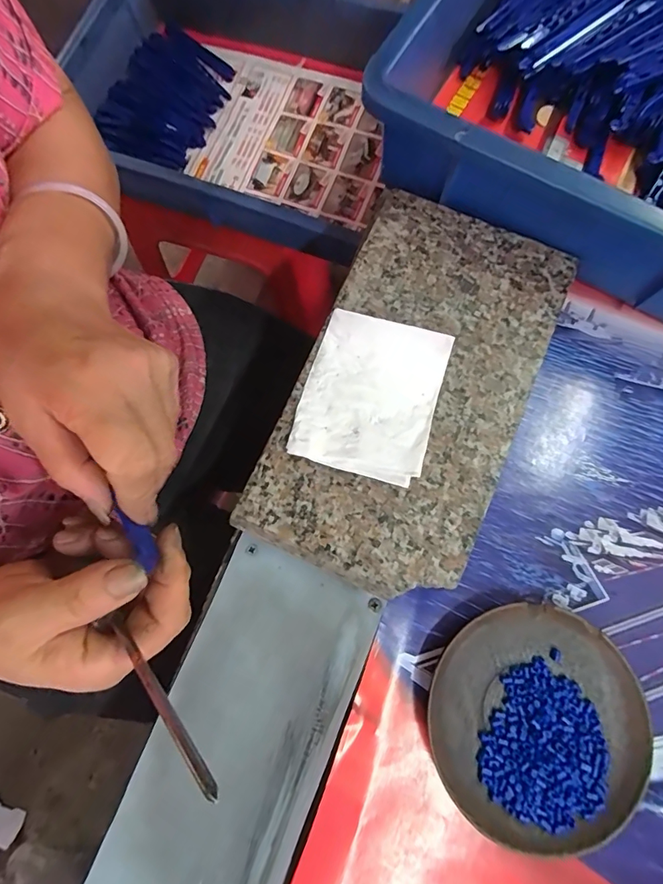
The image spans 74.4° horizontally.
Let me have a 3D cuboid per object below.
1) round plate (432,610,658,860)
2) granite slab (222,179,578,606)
[{"bbox_3d":[0.110,0.151,0.238,0.111,0.016,0.112,0,76,1],"label":"round plate"},{"bbox_3d":[0.050,-0.033,0.276,0.131,0.026,0.241,23,78,6],"label":"granite slab"}]

